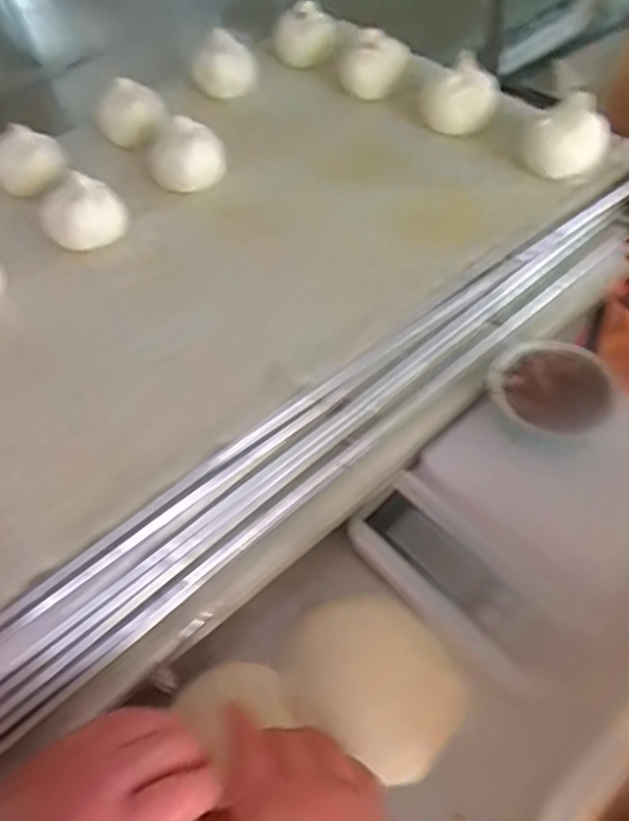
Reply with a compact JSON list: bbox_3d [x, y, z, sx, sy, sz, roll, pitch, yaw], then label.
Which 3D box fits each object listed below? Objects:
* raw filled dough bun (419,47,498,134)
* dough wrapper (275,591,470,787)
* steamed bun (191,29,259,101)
[{"bbox_3d":[0.119,-0.255,0.510,0.050,0.044,0.050,-1,55,2],"label":"raw filled dough bun"},{"bbox_3d":[0.037,0.165,0.393,0.111,0.011,0.088,32,64,26],"label":"dough wrapper"},{"bbox_3d":[-0.088,-0.333,0.603,0.061,0.041,0.054,-12,54,-1],"label":"steamed bun"}]

